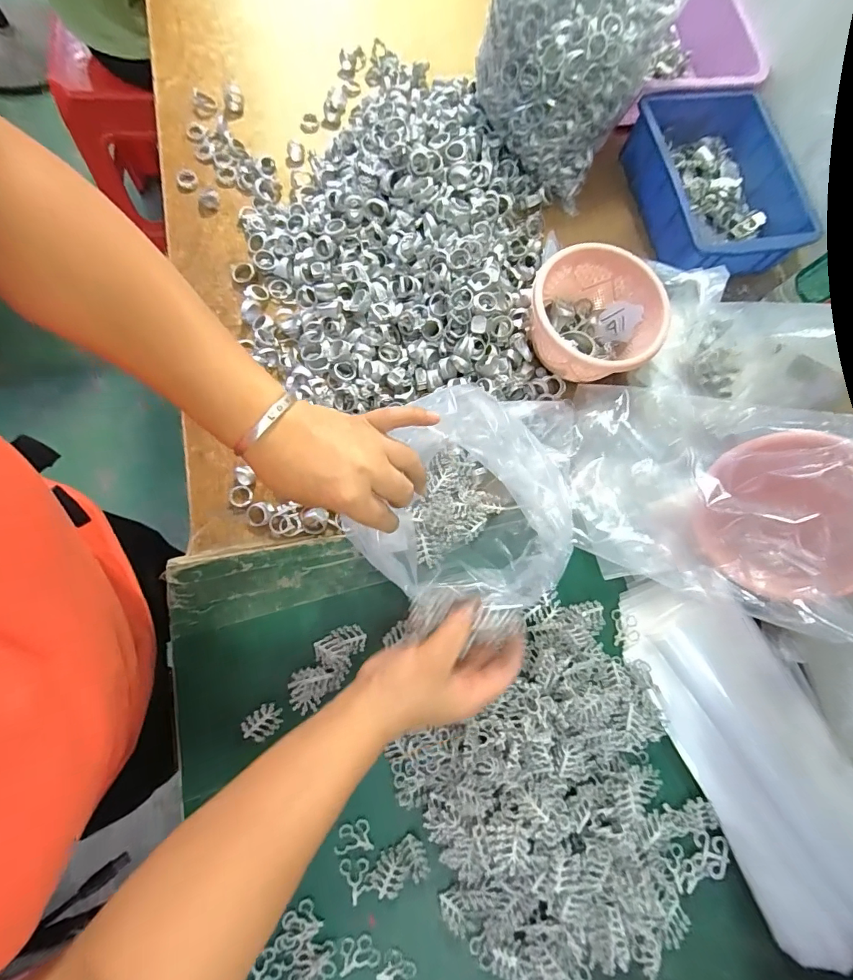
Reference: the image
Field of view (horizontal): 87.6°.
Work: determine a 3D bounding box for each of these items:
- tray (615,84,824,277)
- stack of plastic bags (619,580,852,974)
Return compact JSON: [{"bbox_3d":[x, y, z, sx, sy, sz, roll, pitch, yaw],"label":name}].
[{"bbox_3d":[0.383,-0.403,0.595,0.196,0.074,0.242,-8,78,-8],"label":"tray"},{"bbox_3d":[0.321,0.258,0.426,0.120,0.055,0.368,-26,81,-12],"label":"stack of plastic bags"}]

